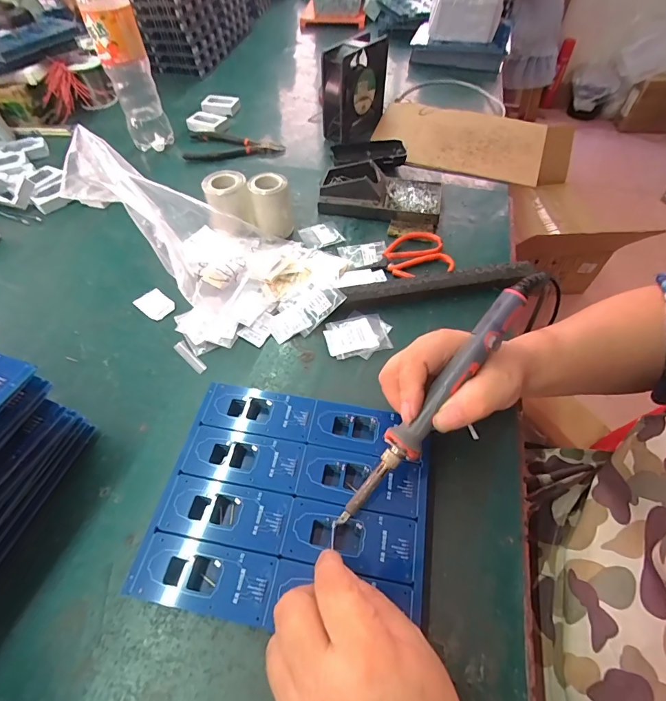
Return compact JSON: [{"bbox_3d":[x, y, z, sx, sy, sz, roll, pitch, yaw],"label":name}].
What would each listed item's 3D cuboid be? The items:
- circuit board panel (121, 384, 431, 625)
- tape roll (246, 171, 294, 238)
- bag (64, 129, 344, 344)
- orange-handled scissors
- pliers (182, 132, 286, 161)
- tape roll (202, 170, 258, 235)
[{"bbox_3d":[-0.028,0.108,0.286,0.191,0.004,0.161,9,55,6],"label":"circuit board panel"},{"bbox_3d":[-0.077,-0.180,0.478,0.046,0.064,0.046,0,55,0],"label":"tape roll"},{"bbox_3d":[-0.124,-0.121,0.394,0.272,0.127,0.172,8,55,5],"label":"bag"},{"bbox_3d":[0.081,-0.109,0.454,0.121,0.012,0.068,-12,56,-8],"label":"orange-handled scissors"},{"bbox_3d":[-0.165,-0.324,0.614,0.165,0.014,0.079,12,56,8],"label":"pliers"},{"bbox_3d":[-0.126,-0.175,0.474,0.053,0.067,0.057,-10,55,-7],"label":"tape roll"}]

